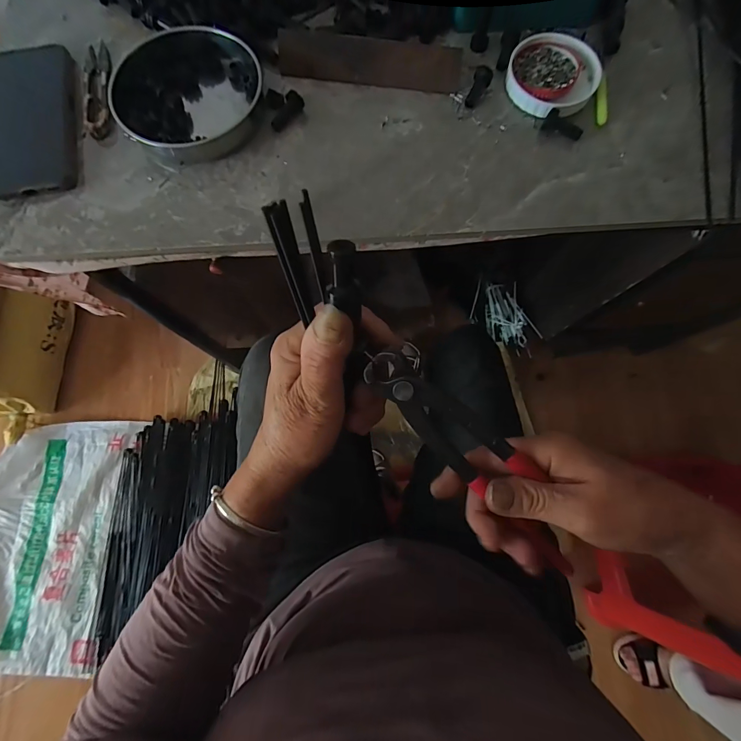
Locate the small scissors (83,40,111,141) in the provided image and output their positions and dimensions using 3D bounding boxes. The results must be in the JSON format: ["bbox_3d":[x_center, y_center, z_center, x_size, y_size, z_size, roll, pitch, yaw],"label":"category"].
[{"bbox_3d":[-0.277,-0.286,0.381,0.026,0.009,0.118,-10,78,-3],"label":"small scissors"}]

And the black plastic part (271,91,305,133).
[{"bbox_3d":[-0.082,-0.254,0.371,0.013,0.011,0.041,40,93,7],"label":"black plastic part"}]

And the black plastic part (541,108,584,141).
[{"bbox_3d":[0.188,-0.237,0.367,0.038,0.015,0.012,27,78,5],"label":"black plastic part"}]

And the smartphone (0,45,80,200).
[{"bbox_3d":[-0.331,-0.248,0.369,0.077,0.013,0.165,-9,78,-3],"label":"smartphone"}]

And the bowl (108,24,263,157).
[{"bbox_3d":[-0.174,-0.271,0.362,0.134,0.026,0.127,0,77,-1],"label":"bowl"}]

